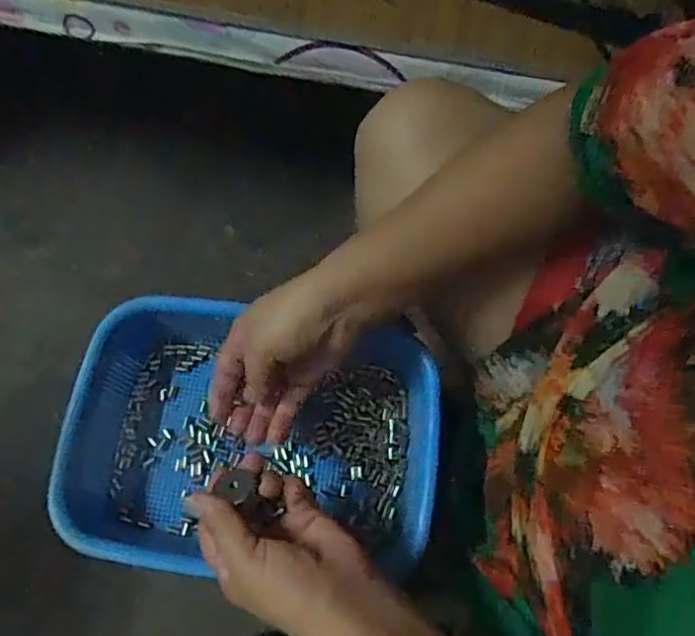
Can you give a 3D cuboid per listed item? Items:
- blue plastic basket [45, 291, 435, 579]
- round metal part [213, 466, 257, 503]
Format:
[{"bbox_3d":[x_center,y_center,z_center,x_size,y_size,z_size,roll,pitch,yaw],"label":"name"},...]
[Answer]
[{"bbox_3d":[-0.086,0.097,0.497,0.319,0.068,0.210,2,70,-1],"label":"blue plastic basket"},{"bbox_3d":[-0.074,0.110,0.387,0.026,0.005,0.024,11,45,-11],"label":"round metal part"}]

